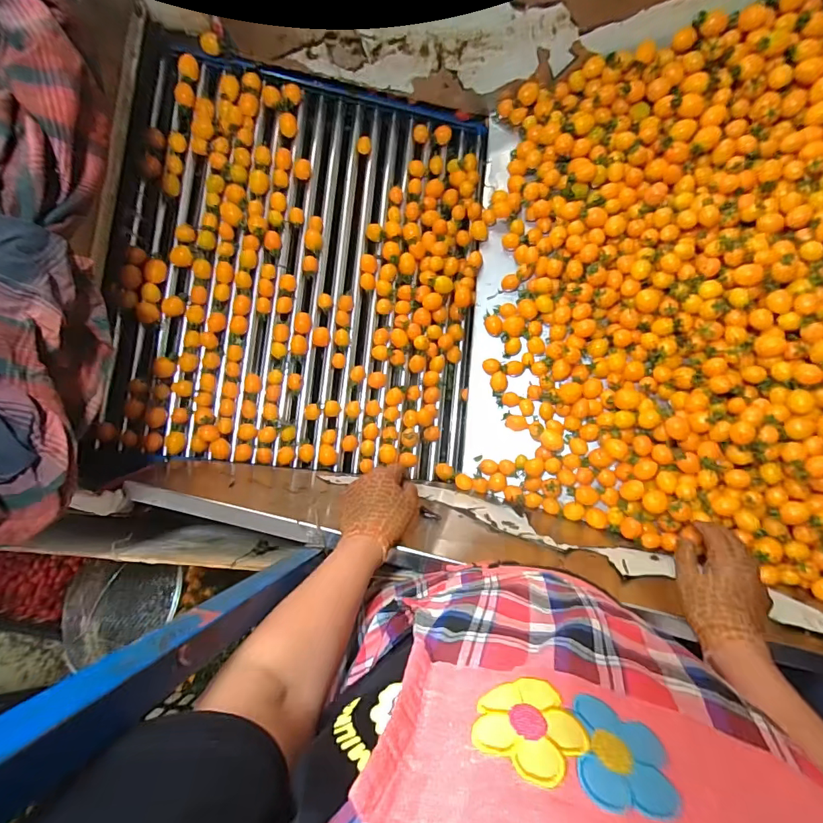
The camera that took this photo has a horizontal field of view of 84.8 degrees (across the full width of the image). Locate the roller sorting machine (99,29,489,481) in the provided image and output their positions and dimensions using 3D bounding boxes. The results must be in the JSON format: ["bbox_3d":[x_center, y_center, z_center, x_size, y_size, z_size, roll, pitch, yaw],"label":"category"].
[{"bbox_3d":[-0.163,-0.234,0.740,0.665,0.120,0.658,7,85,-12],"label":"roller sorting machine"}]

